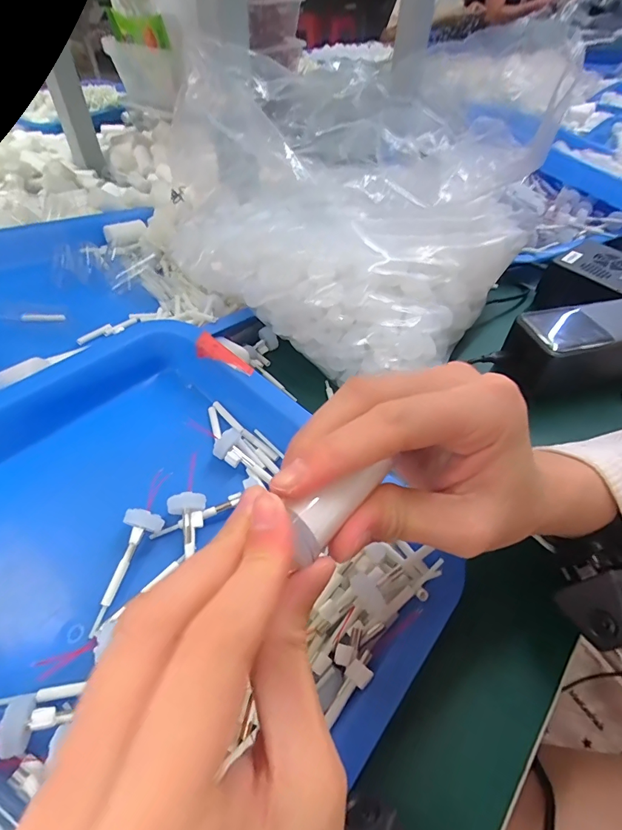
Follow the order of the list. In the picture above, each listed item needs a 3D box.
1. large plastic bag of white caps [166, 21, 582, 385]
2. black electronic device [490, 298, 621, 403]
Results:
[{"bbox_3d":[0.037,-0.221,0.365,0.305,0.146,0.288,33,56,24],"label":"large plastic bag of white caps"},{"bbox_3d":[0.225,-0.054,0.344,0.135,0.056,0.057,-11,50,-12],"label":"black electronic device"}]

